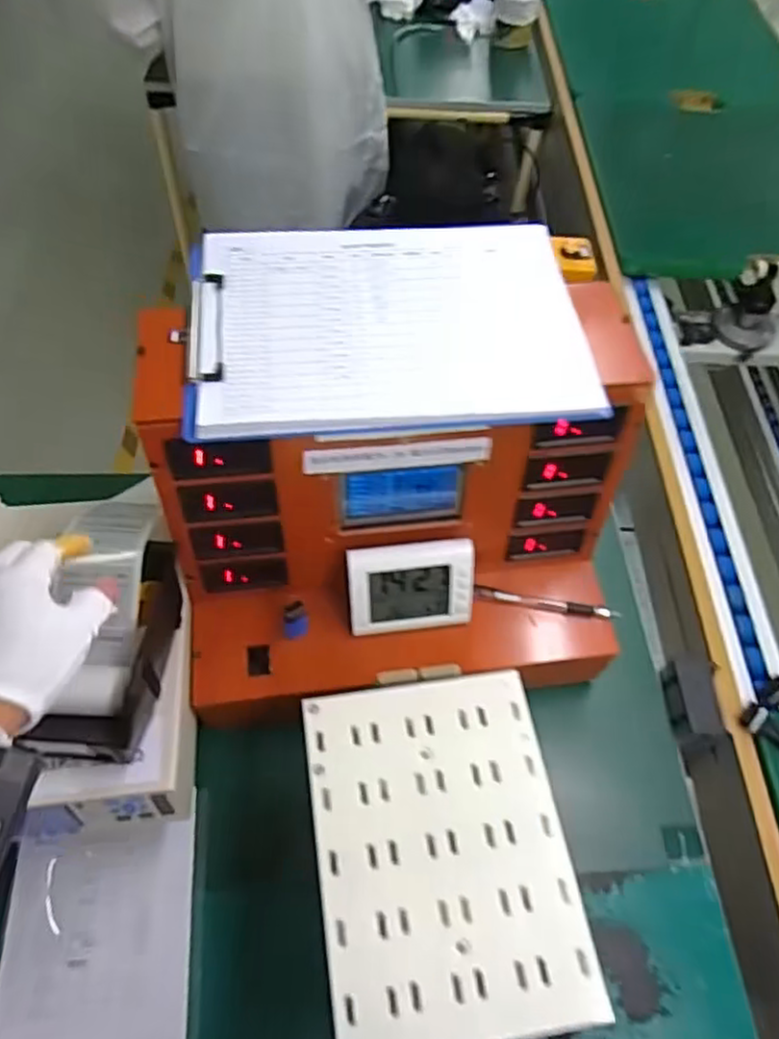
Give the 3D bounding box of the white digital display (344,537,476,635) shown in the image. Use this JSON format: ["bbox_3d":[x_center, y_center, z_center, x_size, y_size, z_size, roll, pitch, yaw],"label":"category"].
[{"bbox_3d":[0.019,0.063,0.640,0.113,0.093,0.025,-5,31,-8],"label":"white digital display"}]

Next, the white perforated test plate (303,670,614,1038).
[{"bbox_3d":[0.038,0.231,0.495,0.174,0.008,0.234,-6,58,-8],"label":"white perforated test plate"}]

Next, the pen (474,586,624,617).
[{"bbox_3d":[0.153,0.081,0.681,0.141,0.010,0.013,8,58,0],"label":"pen"}]

